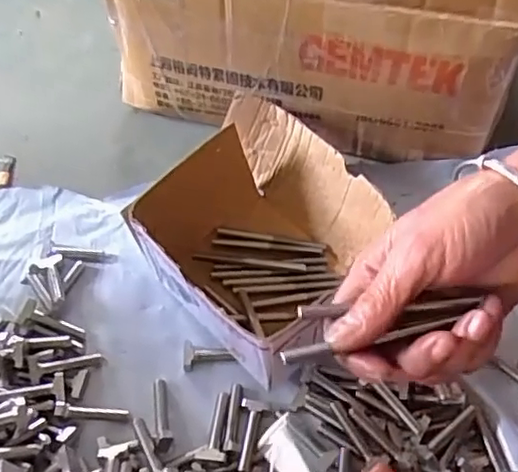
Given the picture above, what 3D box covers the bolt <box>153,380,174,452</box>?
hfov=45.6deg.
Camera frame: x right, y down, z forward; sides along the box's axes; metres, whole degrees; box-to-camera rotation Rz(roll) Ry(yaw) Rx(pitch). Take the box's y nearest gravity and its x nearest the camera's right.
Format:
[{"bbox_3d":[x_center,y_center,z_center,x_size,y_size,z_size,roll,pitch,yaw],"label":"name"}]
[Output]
[{"bbox_3d":[-0.070,0.127,0.446,0.012,0.017,0.054,-9,58,-3],"label":"bolt"}]

